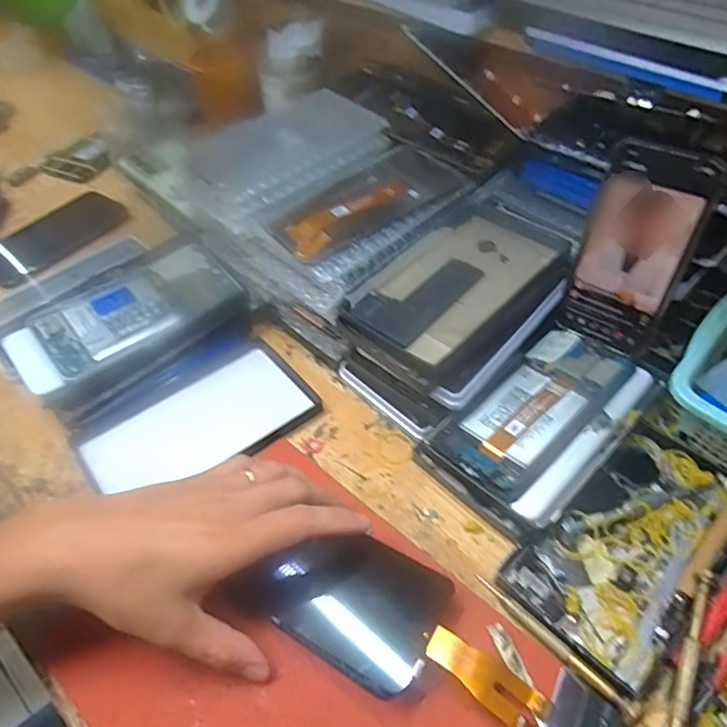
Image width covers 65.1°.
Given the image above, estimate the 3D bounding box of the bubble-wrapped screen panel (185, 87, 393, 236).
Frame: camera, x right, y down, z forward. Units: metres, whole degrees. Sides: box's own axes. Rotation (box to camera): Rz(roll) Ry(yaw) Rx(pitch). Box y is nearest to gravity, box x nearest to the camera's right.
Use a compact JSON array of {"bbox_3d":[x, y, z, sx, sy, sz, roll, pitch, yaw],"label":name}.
[{"bbox_3d":[-0.071,-0.185,0.499,0.118,0.022,0.180,30,56,25],"label":"bubble-wrapped screen panel"}]

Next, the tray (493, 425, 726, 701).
[{"bbox_3d":[0.182,0.118,0.376,0.174,0.020,0.096,-34,56,-24],"label":"tray"}]

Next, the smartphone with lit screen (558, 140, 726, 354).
[{"bbox_3d":[0.199,-0.081,0.423,0.073,0.146,0.009,29,36,27],"label":"smartphone with lit screen"}]

